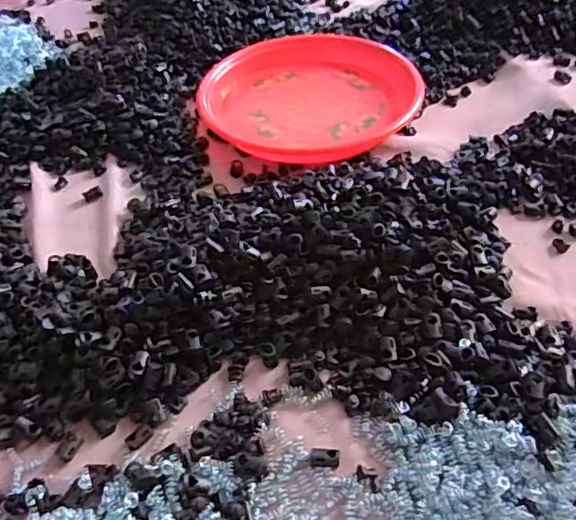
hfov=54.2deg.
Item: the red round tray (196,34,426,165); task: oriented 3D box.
[{"bbox_3d":[0.029,-0.203,0.656,0.224,0.041,0.240,-3,49,3],"label":"red round tray"}]

